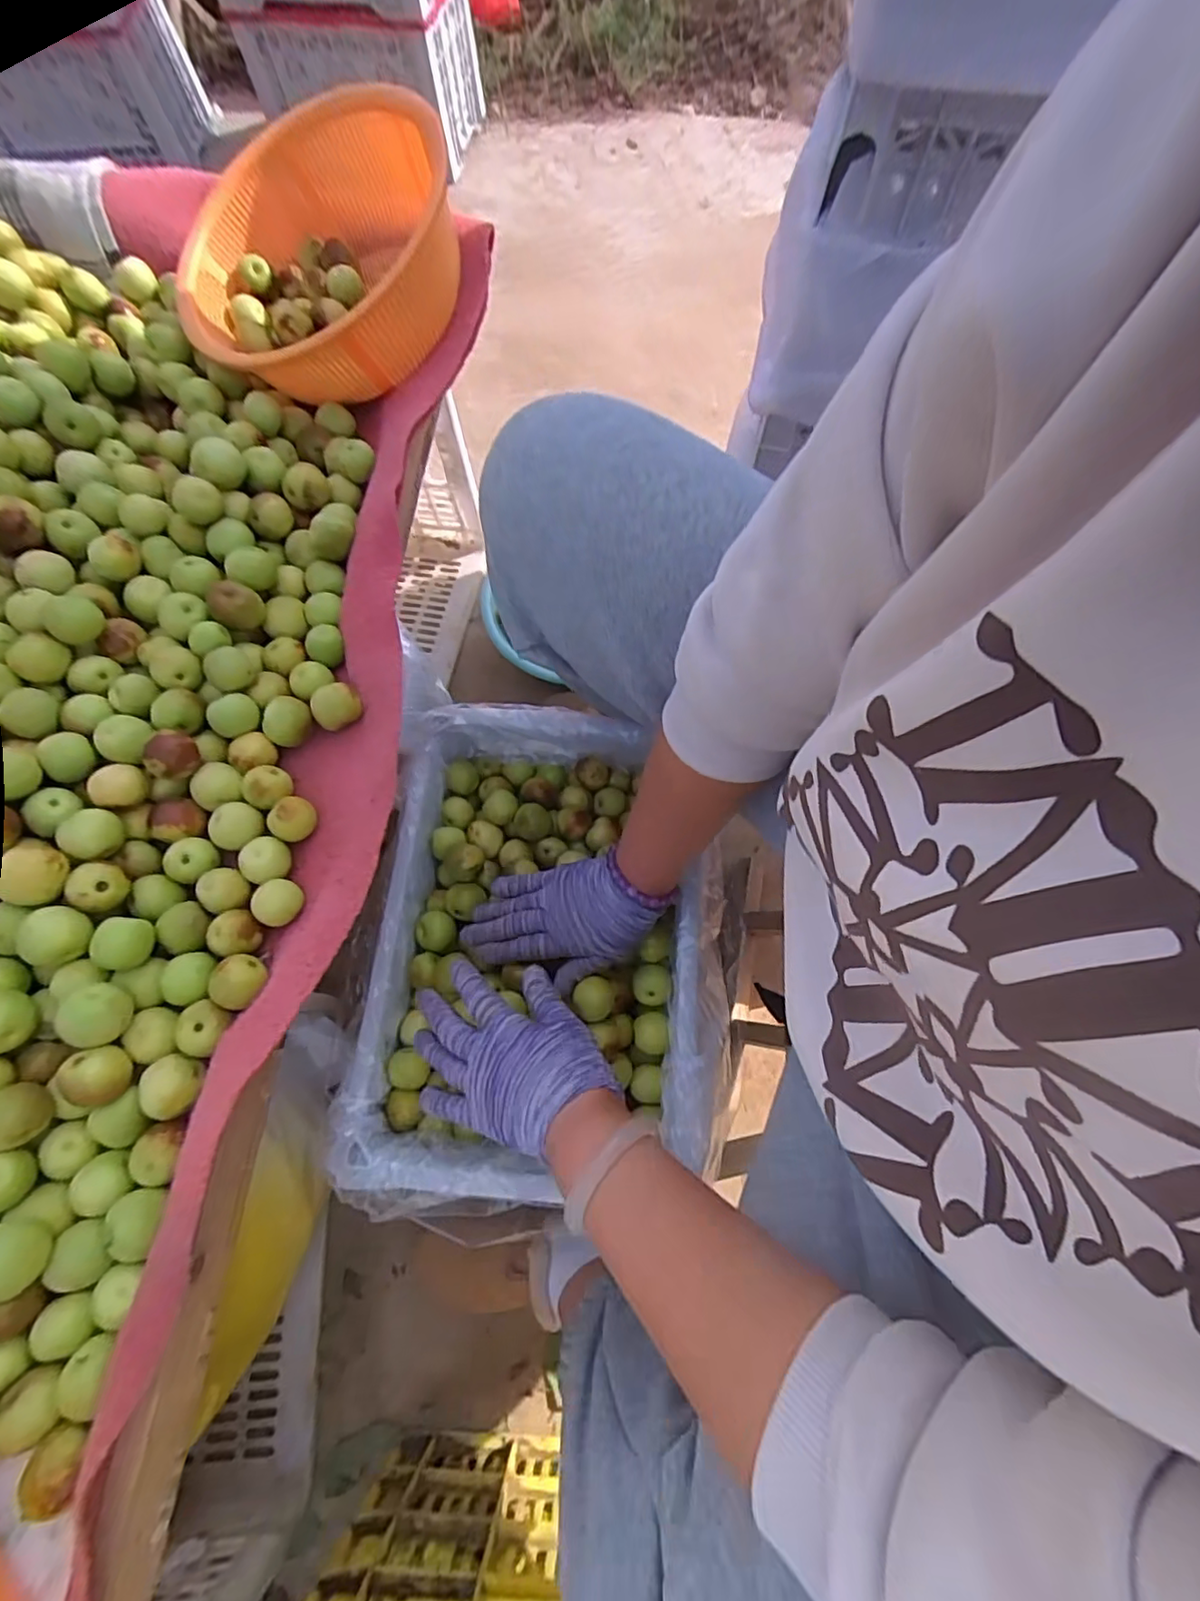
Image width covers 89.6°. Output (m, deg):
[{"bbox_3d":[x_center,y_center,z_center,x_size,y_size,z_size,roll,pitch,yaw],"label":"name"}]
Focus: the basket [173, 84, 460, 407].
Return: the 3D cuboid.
[{"bbox_3d":[-0.231,-0.458,0.514,0.240,0.107,0.235,-12,79,11],"label":"basket"}]

